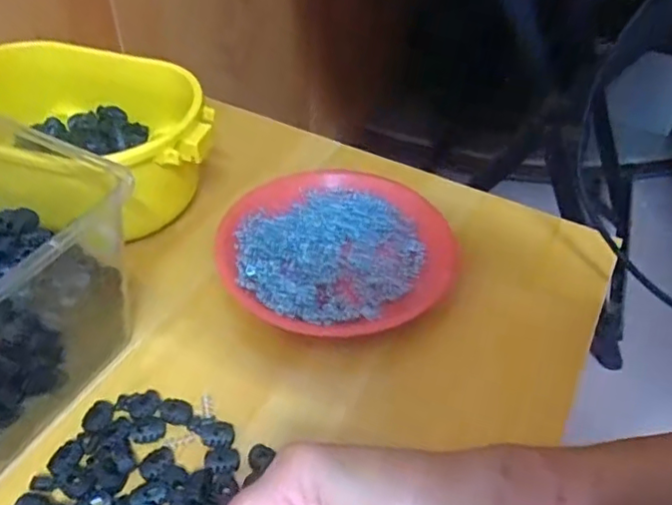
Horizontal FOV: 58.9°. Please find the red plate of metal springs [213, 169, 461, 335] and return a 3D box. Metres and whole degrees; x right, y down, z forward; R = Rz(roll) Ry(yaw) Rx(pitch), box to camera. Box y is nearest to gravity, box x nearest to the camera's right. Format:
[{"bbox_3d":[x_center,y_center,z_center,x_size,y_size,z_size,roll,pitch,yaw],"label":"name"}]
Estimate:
[{"bbox_3d":[0.003,-0.004,0.506,0.191,0.017,0.184,2,46,-2],"label":"red plate of metal springs"}]

